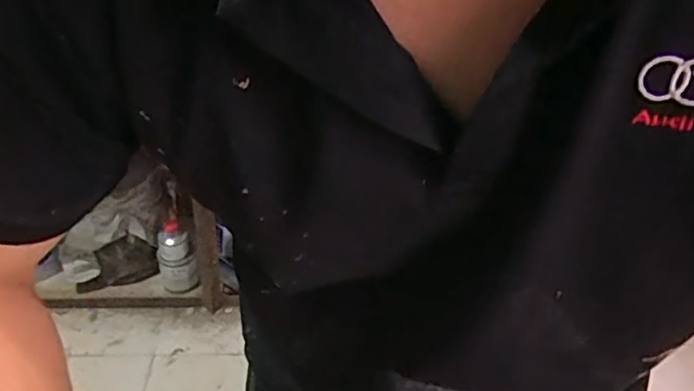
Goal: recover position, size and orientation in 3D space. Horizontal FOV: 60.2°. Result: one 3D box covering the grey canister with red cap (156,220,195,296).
[{"bbox_3d":[-0.480,0.186,1.681,0.088,0.244,0.072,-13,40,-19],"label":"grey canister with red cap"}]

